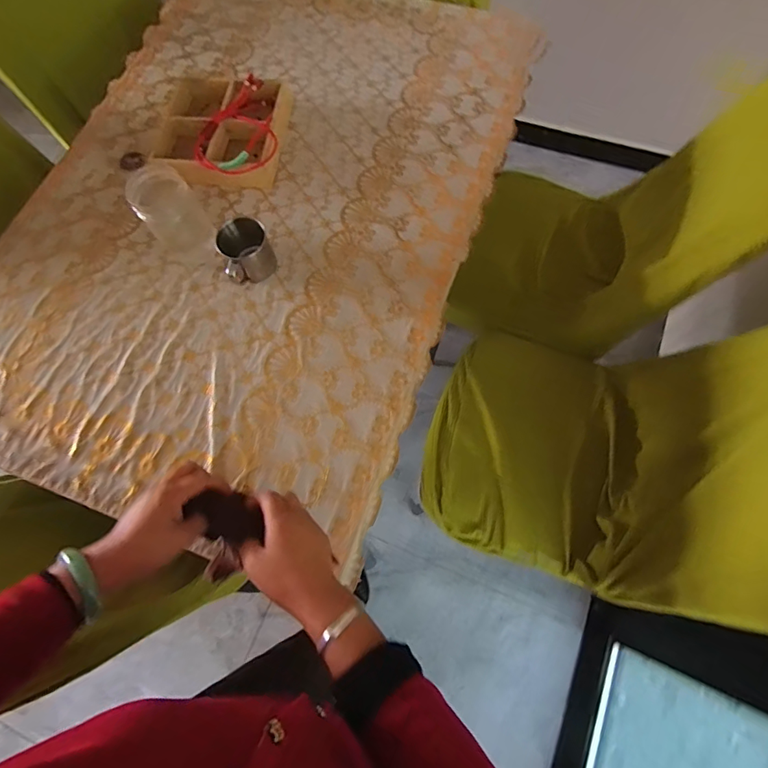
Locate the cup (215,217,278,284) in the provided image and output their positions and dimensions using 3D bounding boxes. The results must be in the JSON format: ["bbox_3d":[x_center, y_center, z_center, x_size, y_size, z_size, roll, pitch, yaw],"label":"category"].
[{"bbox_3d":[-0.212,-0.201,0.668,0.077,0.076,0.071,-1,70,2],"label":"cup"}]

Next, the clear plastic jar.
[{"bbox_3d":[-0.317,-0.259,0.664,0.083,0.135,0.076,-1,70,2],"label":"clear plastic jar"}]

